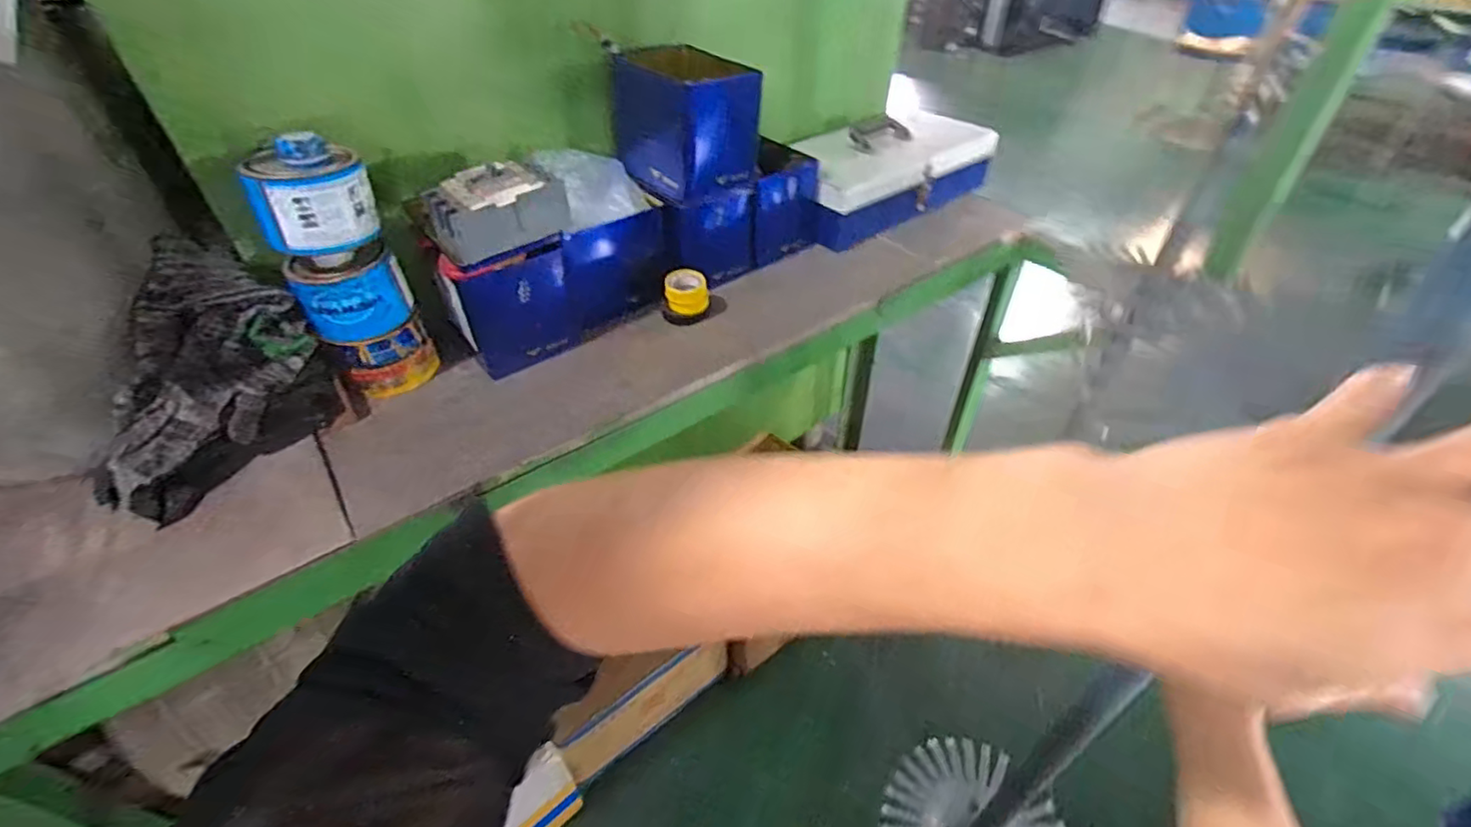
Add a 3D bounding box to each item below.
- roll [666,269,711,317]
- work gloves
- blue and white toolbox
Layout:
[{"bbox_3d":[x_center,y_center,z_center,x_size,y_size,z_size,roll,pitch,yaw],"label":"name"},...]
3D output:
[{"bbox_3d":[-0.066,-0.165,0.843,0.056,0.041,0.056,0,43,0],"label":"roll"},{"bbox_3d":[-0.522,-0.043,0.594,0.107,0.178,0.217,20,46,21],"label":"work gloves"},{"bbox_3d":[0.288,-0.439,1.123,0.468,0.118,0.184,-28,49,-27],"label":"blue and white toolbox"}]

